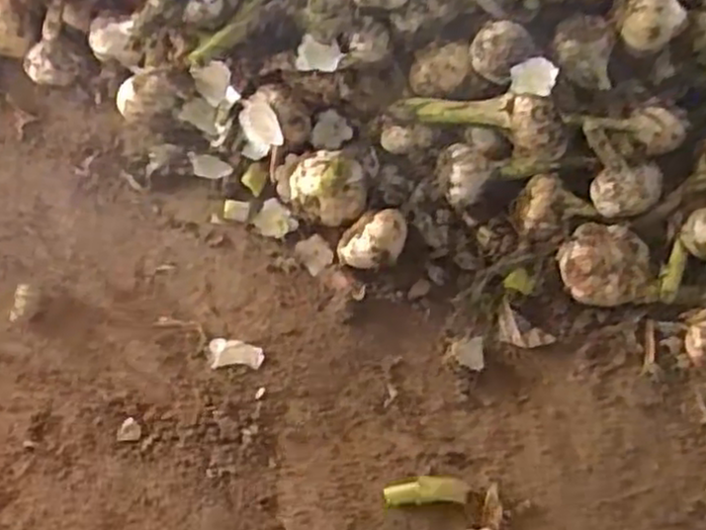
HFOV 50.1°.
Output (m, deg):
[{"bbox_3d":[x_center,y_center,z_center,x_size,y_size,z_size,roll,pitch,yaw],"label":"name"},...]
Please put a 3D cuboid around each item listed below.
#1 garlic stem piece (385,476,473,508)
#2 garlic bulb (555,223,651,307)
[{"bbox_3d":[0.045,0.137,0.456,0.052,0.011,0.014,-2,54,-4],"label":"garlic stem piece"},{"bbox_3d":[0.179,0.001,0.546,0.062,0.039,0.060,7,54,3],"label":"garlic bulb"}]

